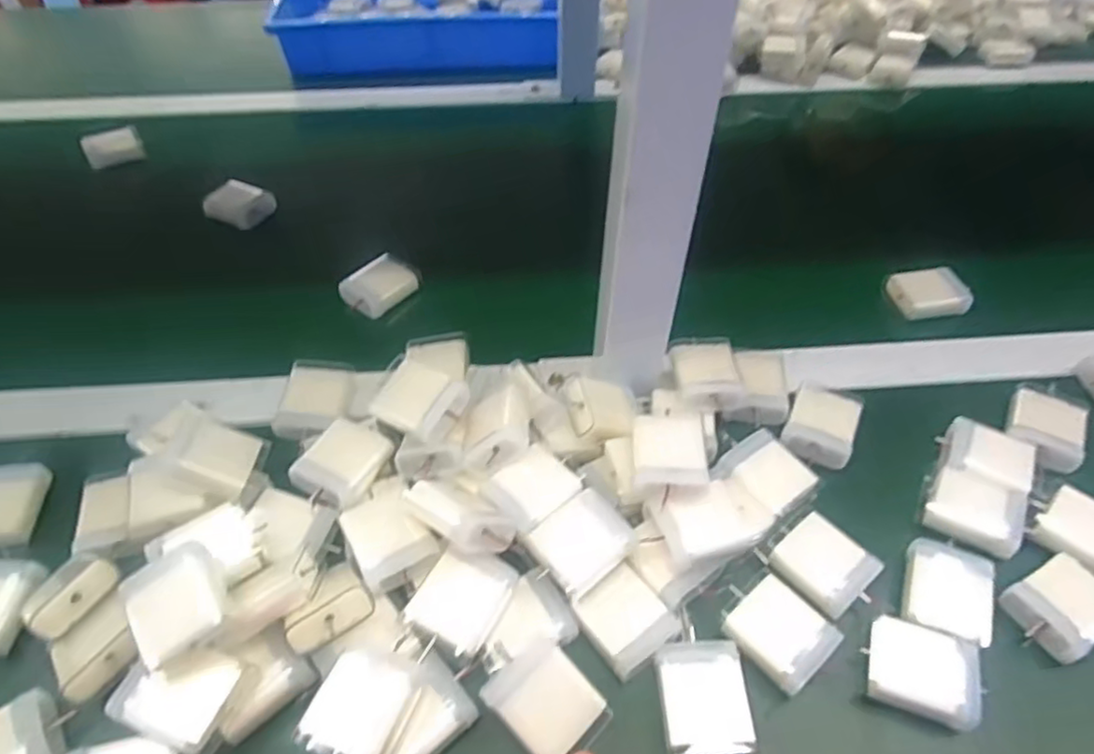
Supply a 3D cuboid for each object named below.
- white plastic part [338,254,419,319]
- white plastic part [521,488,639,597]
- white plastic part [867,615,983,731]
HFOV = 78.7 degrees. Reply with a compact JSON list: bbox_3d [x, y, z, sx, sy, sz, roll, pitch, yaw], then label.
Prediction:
[{"bbox_3d":[-0.133,-0.074,0.527,0.040,0.019,0.054,37,59,27],"label":"white plastic part"},{"bbox_3d":[0.019,0.092,0.365,0.049,0.024,0.044,-33,57,-24],"label":"white plastic part"},{"bbox_3d":[0.189,0.146,0.336,0.047,0.018,0.047,18,53,15],"label":"white plastic part"}]

